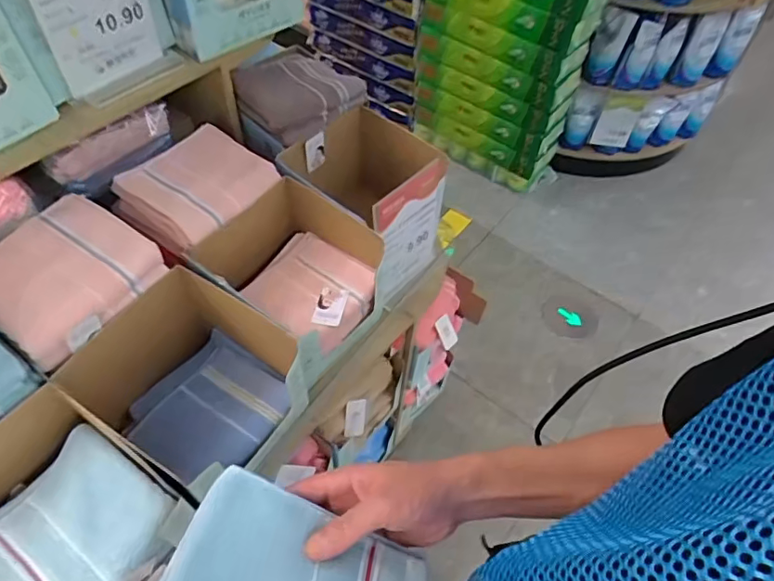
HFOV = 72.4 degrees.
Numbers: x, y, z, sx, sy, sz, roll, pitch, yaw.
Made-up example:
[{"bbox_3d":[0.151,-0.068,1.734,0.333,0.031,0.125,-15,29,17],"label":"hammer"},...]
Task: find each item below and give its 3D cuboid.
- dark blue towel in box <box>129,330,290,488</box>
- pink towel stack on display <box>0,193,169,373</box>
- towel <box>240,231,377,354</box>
[{"bbox_3d":[-0.242,0.158,0.723,0.178,0.040,0.183,33,57,18],"label":"dark blue towel in box"},{"bbox_3d":[-0.398,-0.020,0.652,0.154,0.123,0.195,25,55,13],"label":"pink towel stack on display"},{"bbox_3d":[-0.118,-0.007,0.805,0.178,0.044,0.156,32,57,18],"label":"towel"}]

